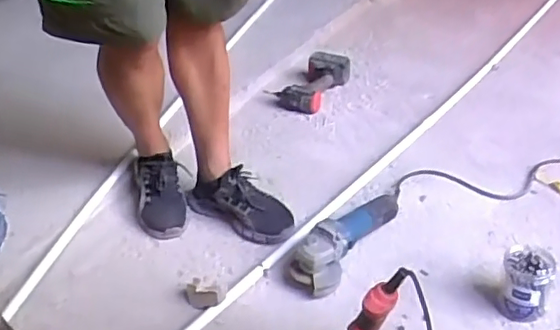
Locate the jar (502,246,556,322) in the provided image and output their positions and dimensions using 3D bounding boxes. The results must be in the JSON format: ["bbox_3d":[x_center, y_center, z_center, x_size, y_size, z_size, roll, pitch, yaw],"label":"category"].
[{"bbox_3d":[0.425,0.204,1.013,0.080,0.112,0.078,11,37,22],"label":"jar"}]

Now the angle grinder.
[{"bbox_3d":[0.132,0.126,1.169,0.097,0.092,0.299,22,42,34],"label":"angle grinder"}]

